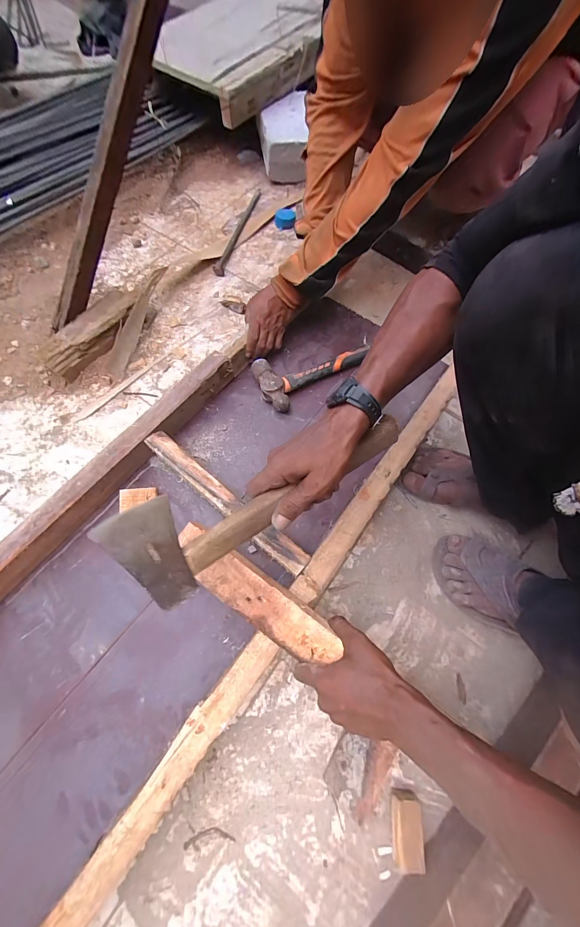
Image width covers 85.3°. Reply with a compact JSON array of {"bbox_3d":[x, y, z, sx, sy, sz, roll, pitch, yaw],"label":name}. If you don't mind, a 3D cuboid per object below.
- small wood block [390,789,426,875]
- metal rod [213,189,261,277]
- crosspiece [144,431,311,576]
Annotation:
[{"bbox_3d":[0.146,0.464,0.398,0.032,0.033,0.066,0,68,-1],"label":"small wood block"},{"bbox_3d":[-0.136,-0.640,0.850,0.034,0.023,0.361,16,68,5],"label":"metal rod"},{"bbox_3d":[-0.108,0.053,0.503,0.329,0.022,0.036,38,73,14],"label":"crosspiece"}]

